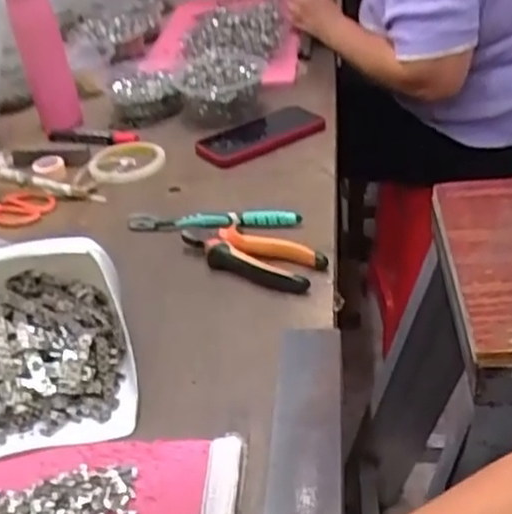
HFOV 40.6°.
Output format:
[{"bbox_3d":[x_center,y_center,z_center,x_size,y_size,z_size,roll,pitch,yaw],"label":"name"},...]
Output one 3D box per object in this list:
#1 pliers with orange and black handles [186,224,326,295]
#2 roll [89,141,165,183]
[{"bbox_3d":[-0.006,-0.001,0.677,0.146,0.027,0.054,13,39,29],"label":"pliers with orange and black handles"},{"bbox_3d":[-0.168,-0.124,0.901,0.097,0.015,0.103,-12,33,-5],"label":"roll"}]

